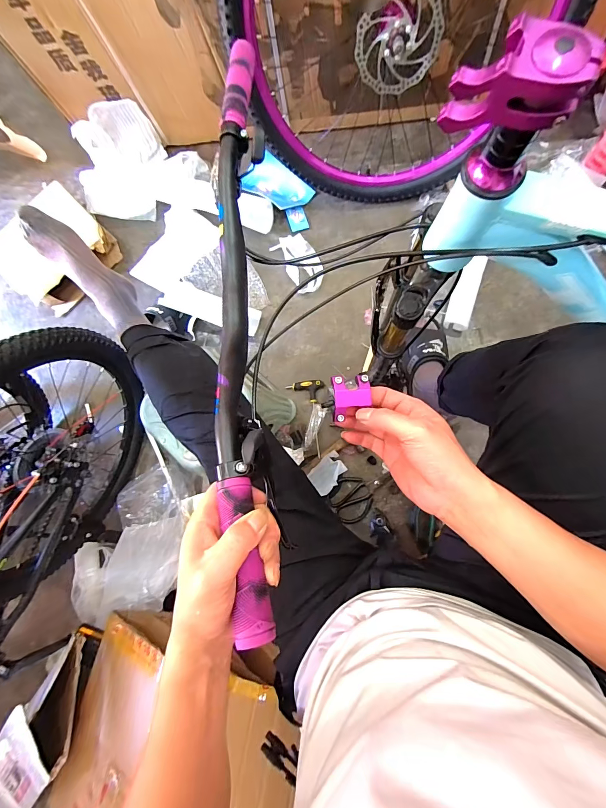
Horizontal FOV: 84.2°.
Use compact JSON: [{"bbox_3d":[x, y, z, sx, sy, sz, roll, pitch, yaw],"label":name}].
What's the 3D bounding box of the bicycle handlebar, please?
[{"bbox_3d":[-0.068,-0.128,0.379,0.069,0.090,0.675,-8,71,7],"label":"bicycle handlebar"}]

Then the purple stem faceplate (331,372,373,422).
[{"bbox_3d":[0.051,-0.008,0.357,0.041,0.013,0.047,-7,84,7],"label":"purple stem faceplate"}]

